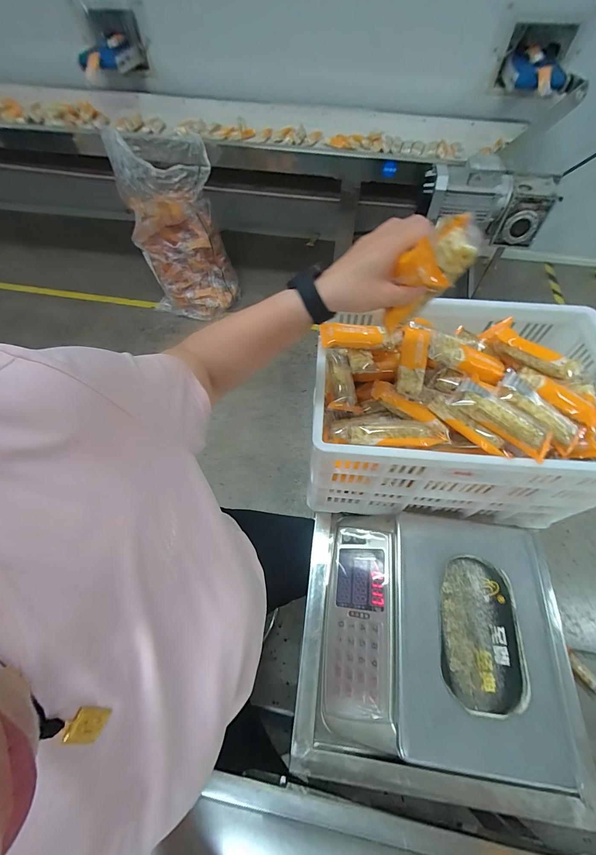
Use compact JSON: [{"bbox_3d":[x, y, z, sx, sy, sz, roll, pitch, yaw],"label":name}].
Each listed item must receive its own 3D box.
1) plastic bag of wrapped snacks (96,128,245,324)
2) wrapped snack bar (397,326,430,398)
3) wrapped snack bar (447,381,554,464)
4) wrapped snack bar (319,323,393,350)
[{"bbox_3d":[-0.539,-0.868,1.507,0.406,0.660,0.266,-3,61,-1],"label":"plastic bag of wrapped snacks"},{"bbox_3d":[0.167,-0.101,0.474,0.038,0.021,0.121,11,62,7],"label":"wrapped snack bar"},{"bbox_3d":[0.261,-0.013,0.418,0.127,0.031,0.037,35,67,19],"label":"wrapped snack bar"},{"bbox_3d":[0.089,-0.141,0.500,0.108,0.023,0.036,-3,61,0],"label":"wrapped snack bar"}]

